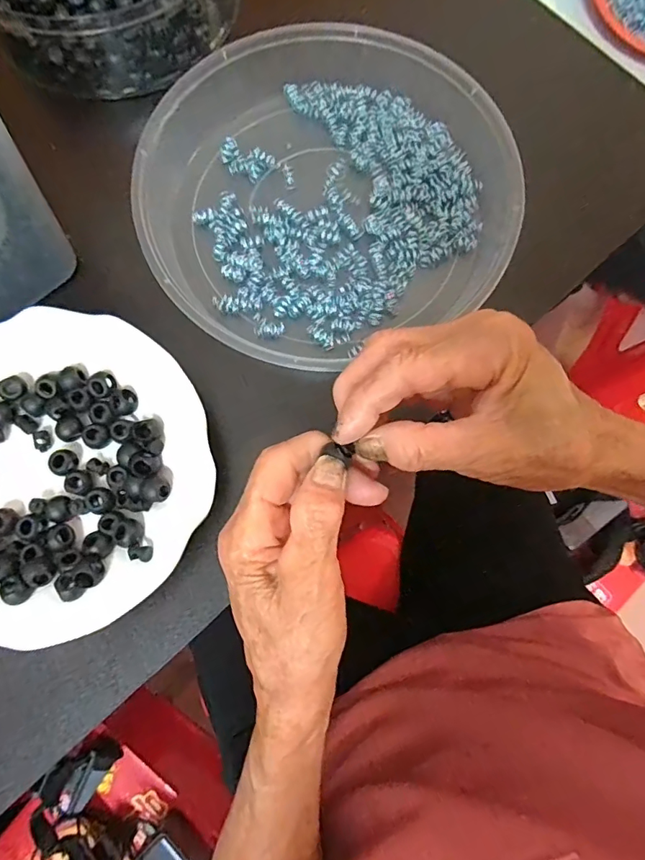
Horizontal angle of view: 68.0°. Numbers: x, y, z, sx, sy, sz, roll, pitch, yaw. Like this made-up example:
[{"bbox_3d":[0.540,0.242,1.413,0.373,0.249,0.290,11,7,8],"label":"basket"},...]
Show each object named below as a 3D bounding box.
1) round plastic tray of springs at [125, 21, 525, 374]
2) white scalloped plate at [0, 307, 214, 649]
[{"bbox_3d":[-0.002,-0.161,0.315,0.228,0.052,0.236,0,79,-1],"label":"round plastic tray of springs"},{"bbox_3d":[-0.157,0.020,0.275,0.180,0.023,0.175,0,79,-1],"label":"white scalloped plate"}]

